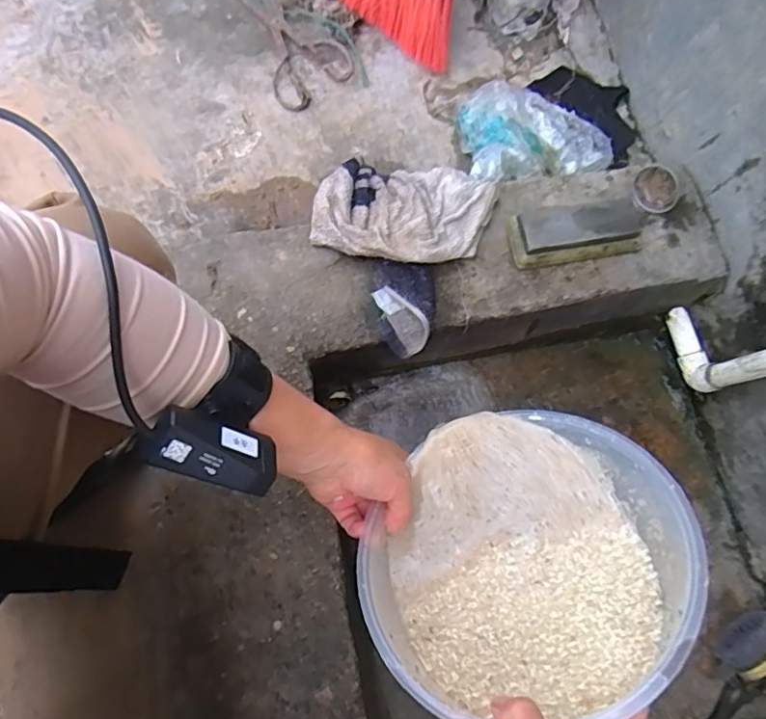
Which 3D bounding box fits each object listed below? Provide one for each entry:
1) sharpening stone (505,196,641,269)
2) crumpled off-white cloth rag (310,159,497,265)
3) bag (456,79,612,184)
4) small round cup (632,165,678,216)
[{"bbox_3d":[0.200,-0.132,0.575,0.127,0.033,0.056,-6,77,-2],"label":"sharpening stone"},{"bbox_3d":[0.021,-0.152,0.573,0.186,0.033,0.109,2,77,0],"label":"crumpled off-white cloth rag"},{"bbox_3d":[0.185,-0.285,0.682,0.179,0.040,0.132,-7,77,-2],"label":"bag"},{"bbox_3d":[0.292,-0.181,0.591,0.044,0.019,0.047,0,77,-1],"label":"small round cup"}]

